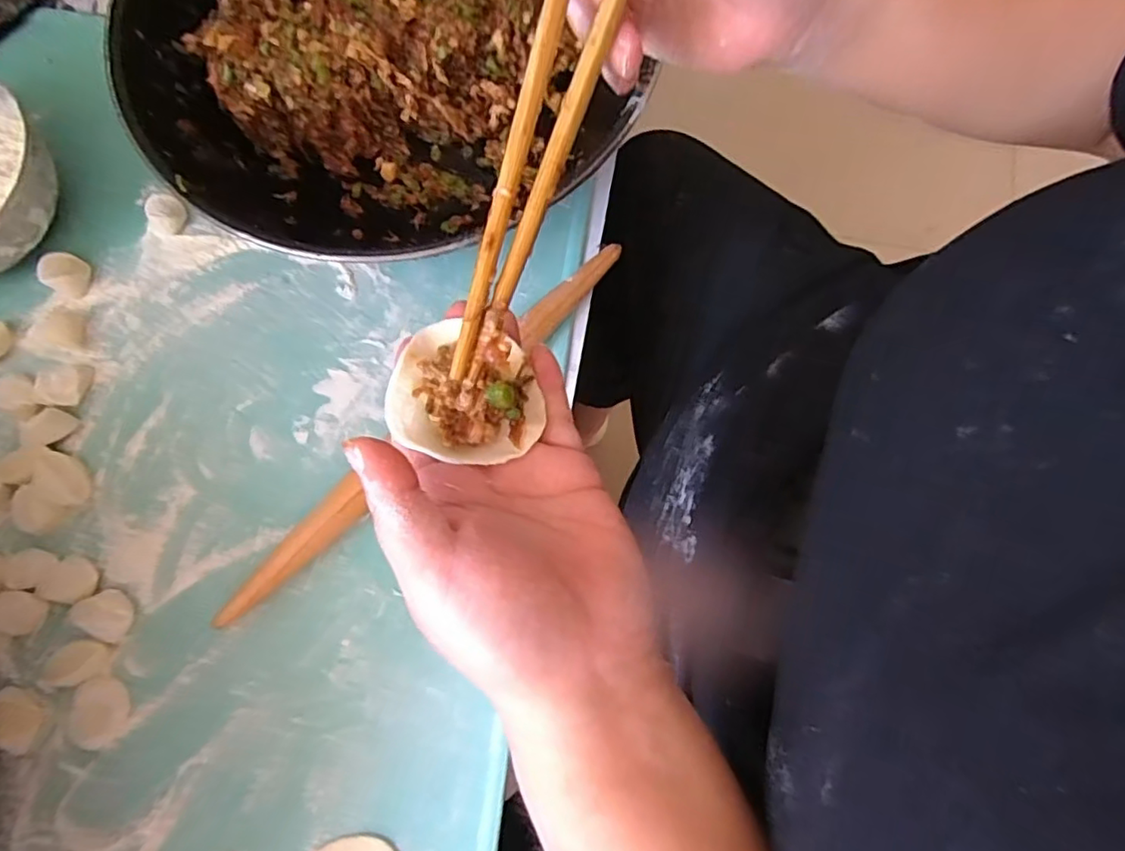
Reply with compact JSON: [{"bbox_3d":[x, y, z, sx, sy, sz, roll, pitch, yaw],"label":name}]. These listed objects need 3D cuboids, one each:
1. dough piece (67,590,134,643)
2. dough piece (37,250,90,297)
[{"bbox_3d":[-0.268,0.109,0.352,0.036,0.006,0.027,26,78,5],"label":"dough piece"},{"bbox_3d":[-0.327,-0.101,0.397,0.025,0.016,0.026,28,79,5],"label":"dough piece"}]

